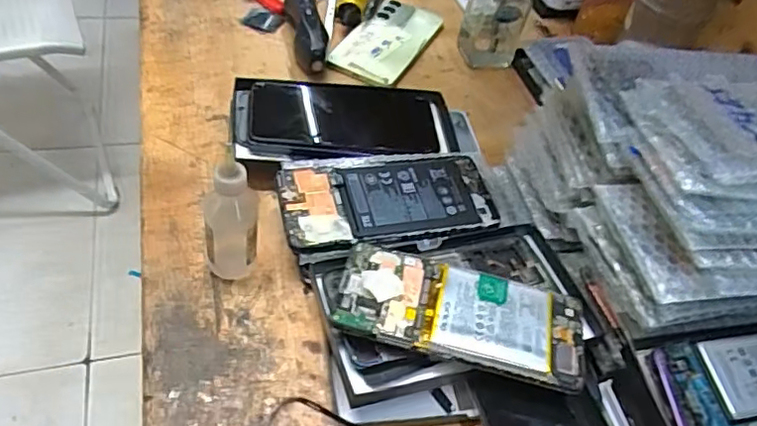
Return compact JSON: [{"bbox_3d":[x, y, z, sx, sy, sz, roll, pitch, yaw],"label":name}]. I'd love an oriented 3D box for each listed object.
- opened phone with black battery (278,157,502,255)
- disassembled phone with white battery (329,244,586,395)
[{"bbox_3d":[0.011,-0.010,0.448,0.165,0.008,0.075,-6,58,-16],"label":"opened phone with black battery"},{"bbox_3d":[0.052,0.061,0.370,0.155,0.007,0.068,16,47,3],"label":"disassembled phone with white battery"}]

